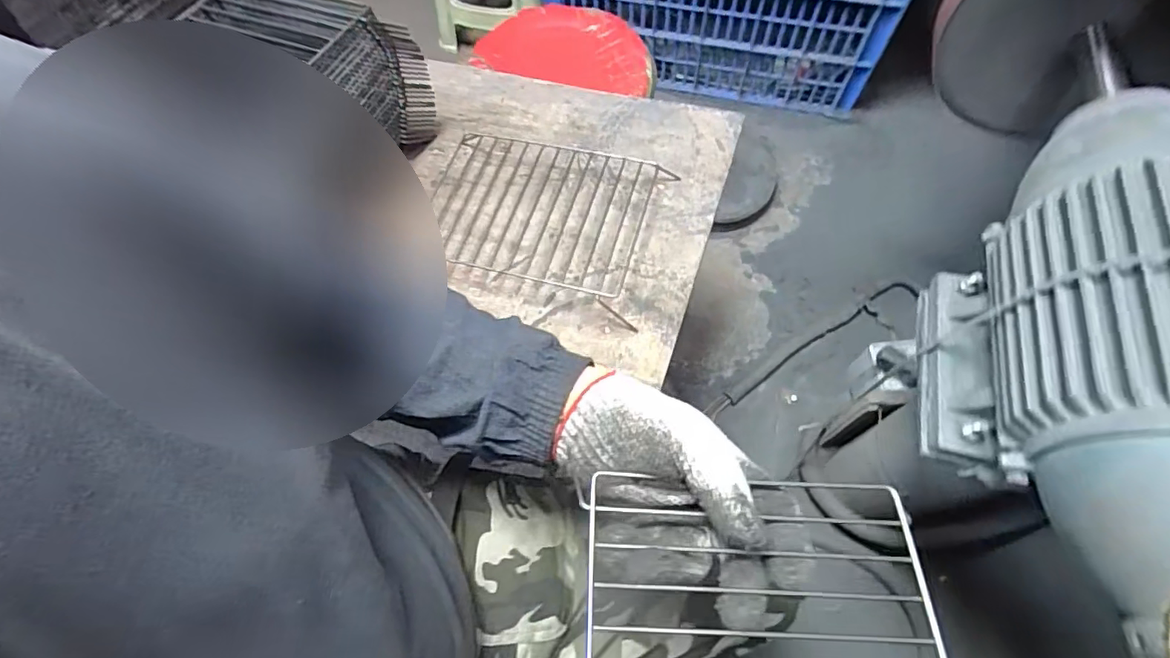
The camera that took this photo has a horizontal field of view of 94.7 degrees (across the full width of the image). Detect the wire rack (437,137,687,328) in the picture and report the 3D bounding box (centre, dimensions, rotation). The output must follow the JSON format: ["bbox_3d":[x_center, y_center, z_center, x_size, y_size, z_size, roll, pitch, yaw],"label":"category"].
[{"bbox_3d":[-0.054,-0.132,0.604,0.270,0.032,0.196,16,66,12],"label":"wire rack"}]

